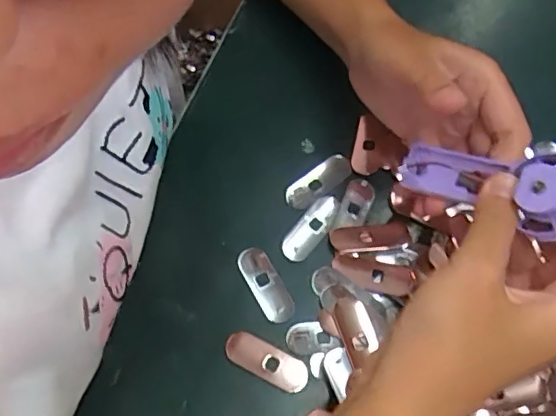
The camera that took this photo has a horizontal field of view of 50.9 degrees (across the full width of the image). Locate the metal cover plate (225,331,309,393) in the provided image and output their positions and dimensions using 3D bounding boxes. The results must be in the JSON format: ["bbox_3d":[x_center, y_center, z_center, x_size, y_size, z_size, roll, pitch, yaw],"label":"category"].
[{"bbox_3d":[-0.007,0.089,0.340,0.051,0.004,0.019,25,69,9],"label":"metal cover plate"}]

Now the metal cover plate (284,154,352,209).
[{"bbox_3d":[0.026,-0.018,0.383,0.047,0.006,0.019,-37,73,-15],"label":"metal cover plate"}]

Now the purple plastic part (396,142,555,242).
[{"bbox_3d":[0.102,-0.014,0.282,0.032,0.030,0.096,-46,37,-17],"label":"purple plastic part"}]

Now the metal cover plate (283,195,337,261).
[{"bbox_3d":[0.021,0.012,0.373,0.019,0.004,0.048,35,71,13],"label":"metal cover plate"}]

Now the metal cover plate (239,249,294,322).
[{"bbox_3d":[-0.008,0.046,0.358,0.020,0.004,0.050,-27,70,-11],"label":"metal cover plate"}]

